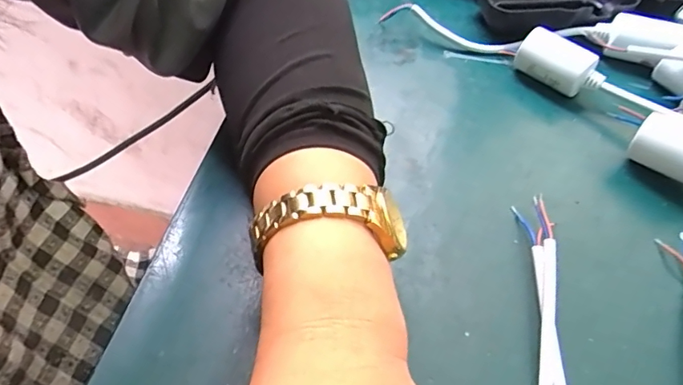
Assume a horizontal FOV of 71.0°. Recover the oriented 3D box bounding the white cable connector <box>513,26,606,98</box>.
[{"bbox_3d":[0.137,-0.079,0.302,0.052,0.029,0.022,31,57,20],"label":"white cable connector"}]

